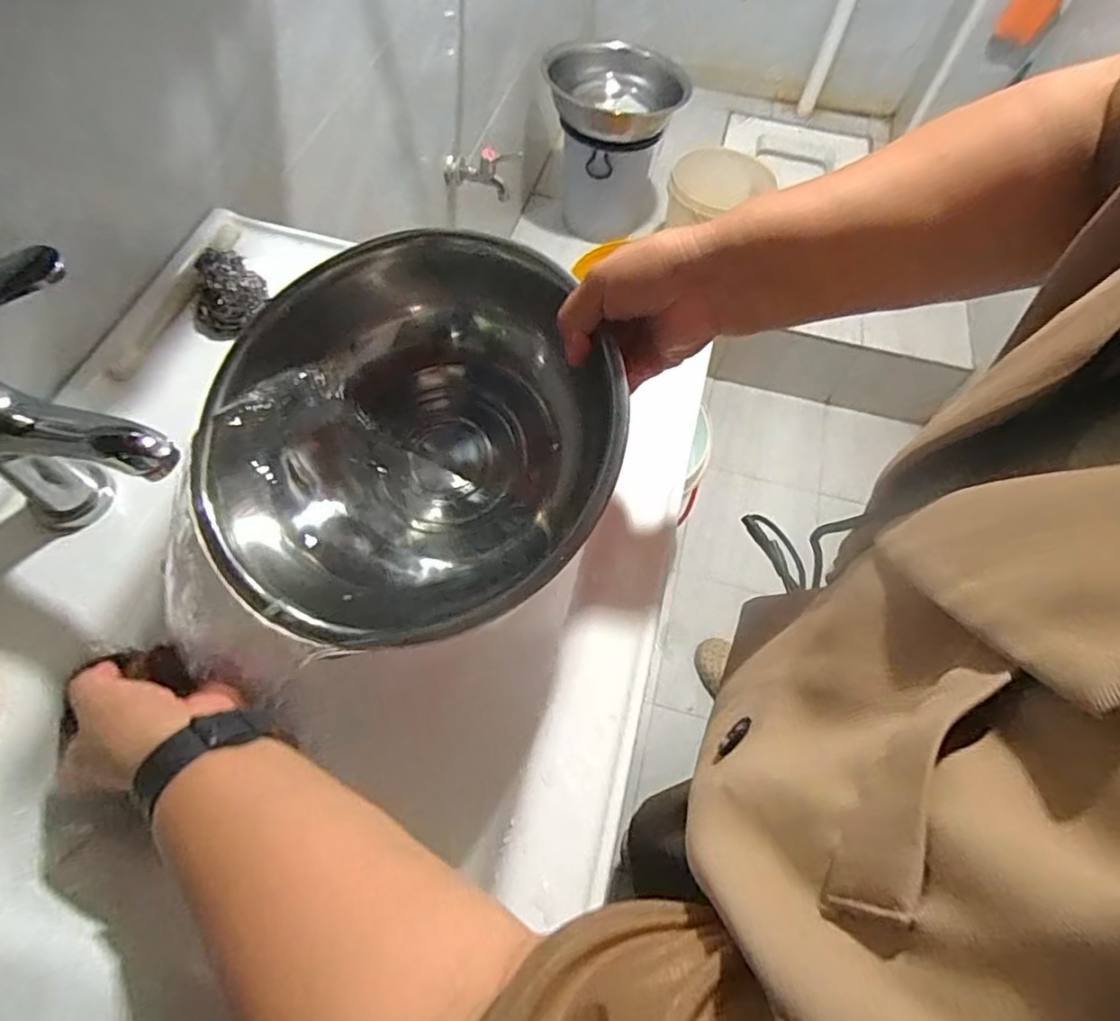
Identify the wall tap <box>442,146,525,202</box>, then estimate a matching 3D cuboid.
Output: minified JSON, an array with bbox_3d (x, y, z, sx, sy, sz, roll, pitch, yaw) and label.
[{"bbox_3d":[-0.139,-0.603,1.095,0.114,0.091,0.085,24,62,10],"label":"wall tap"}]

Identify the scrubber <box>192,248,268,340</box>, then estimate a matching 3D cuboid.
[{"bbox_3d":[-0.276,-0.180,0.511,0.061,0.036,0.068,-19,63,-14],"label":"scrubber"}]

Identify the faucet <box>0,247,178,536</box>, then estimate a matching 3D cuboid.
[{"bbox_3d":[-0.282,-0.053,0.365,0.133,0.176,0.071,7,60,0],"label":"faucet"}]

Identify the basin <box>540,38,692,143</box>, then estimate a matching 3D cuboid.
[{"bbox_3d":[0.124,-0.945,1.397,0.313,0.079,0.295,1,60,-3],"label":"basin"}]

